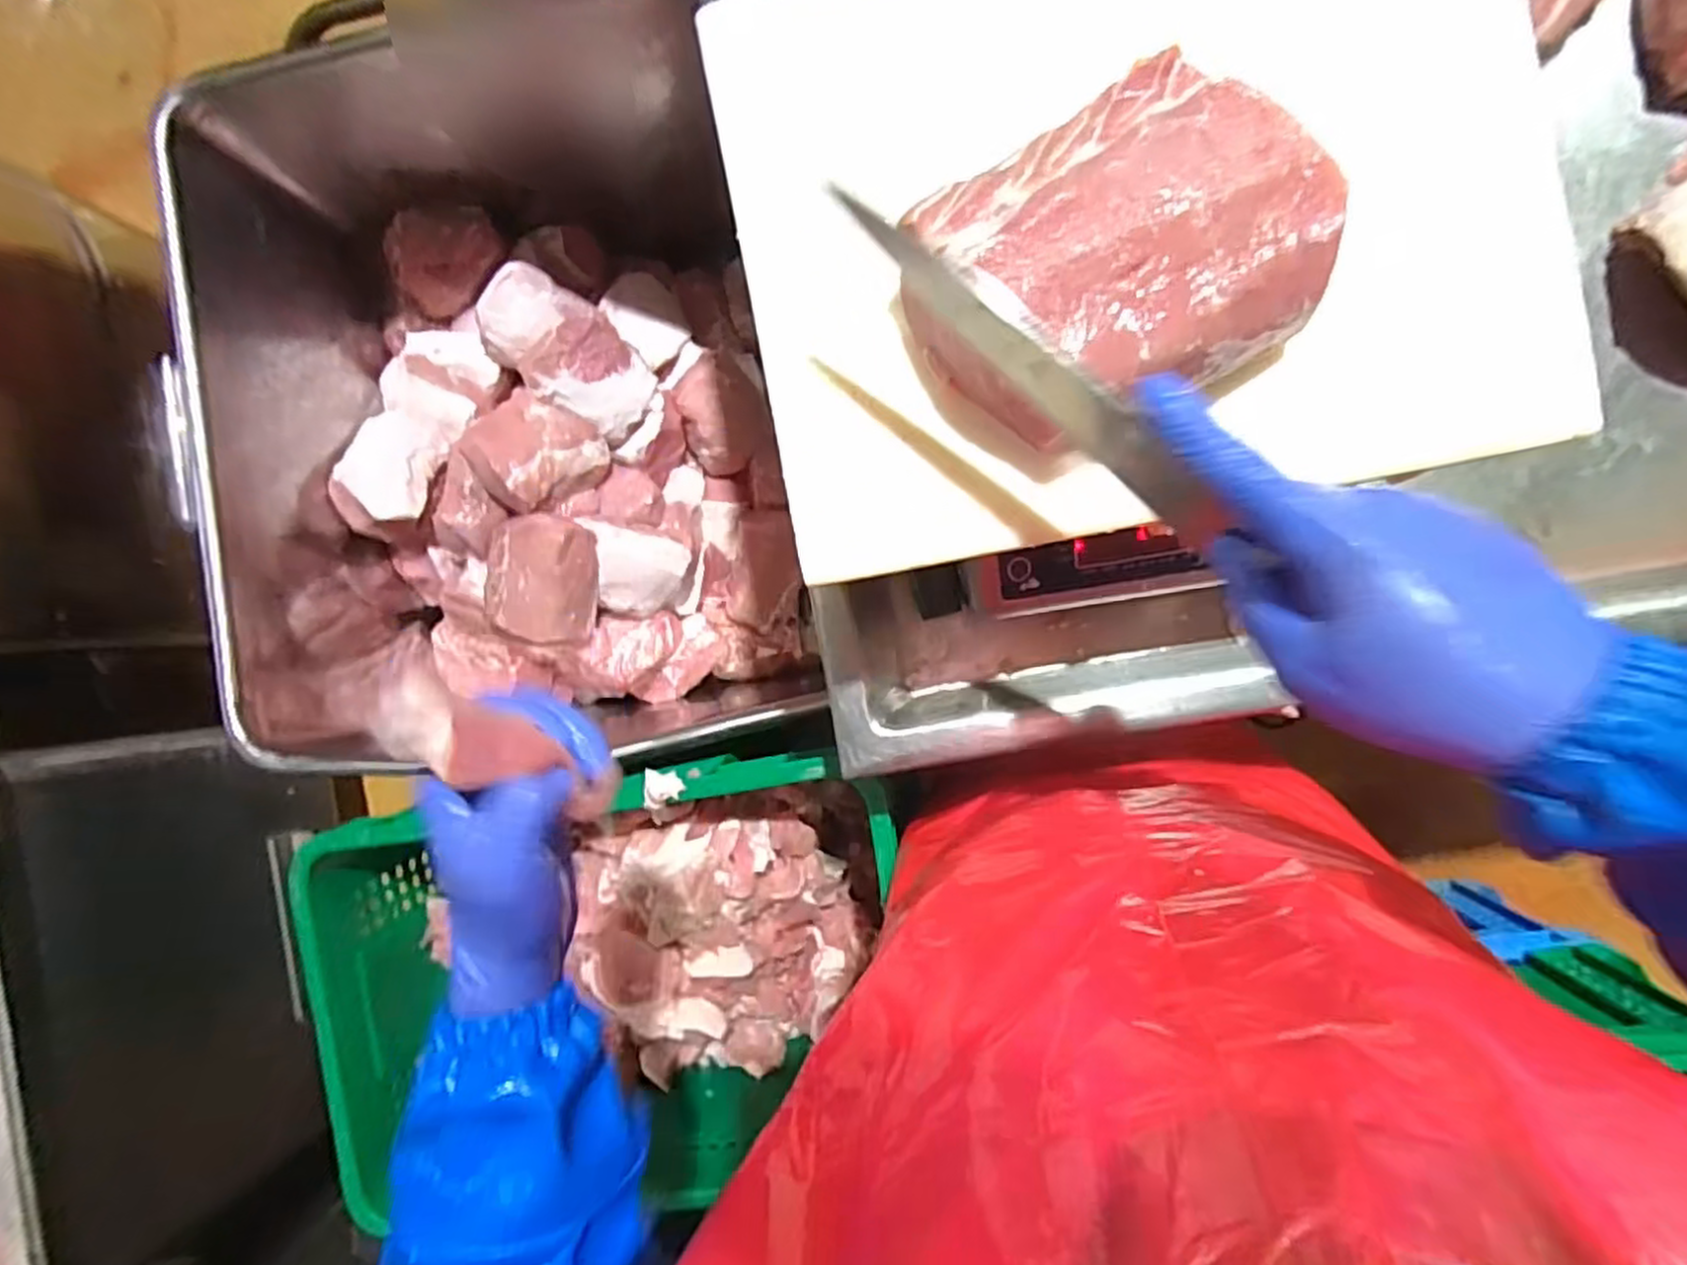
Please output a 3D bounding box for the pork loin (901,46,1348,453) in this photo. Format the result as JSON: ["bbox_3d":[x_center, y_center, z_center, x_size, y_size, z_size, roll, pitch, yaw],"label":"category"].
[{"bbox_3d":[0.119,-0.162,0.340,0.164,0.052,0.129,-32,89,7],"label":"pork loin"}]

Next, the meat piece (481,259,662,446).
[{"bbox_3d":[-0.340,-0.349,0.960,0.219,0.077,0.127,36,96,3],"label":"meat piece"}]

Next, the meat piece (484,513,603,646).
[{"bbox_3d":[-0.367,-0.065,0.934,0.114,0.088,0.148,4,93,6],"label":"meat piece"}]

